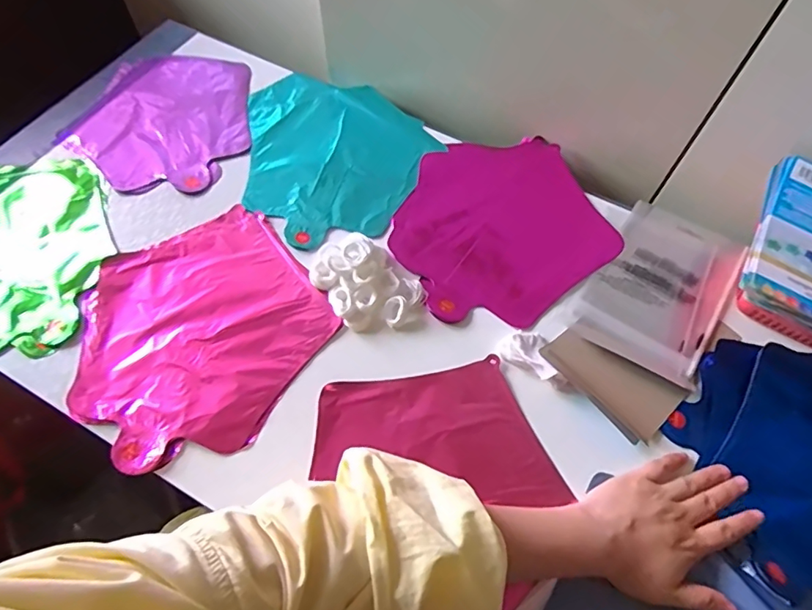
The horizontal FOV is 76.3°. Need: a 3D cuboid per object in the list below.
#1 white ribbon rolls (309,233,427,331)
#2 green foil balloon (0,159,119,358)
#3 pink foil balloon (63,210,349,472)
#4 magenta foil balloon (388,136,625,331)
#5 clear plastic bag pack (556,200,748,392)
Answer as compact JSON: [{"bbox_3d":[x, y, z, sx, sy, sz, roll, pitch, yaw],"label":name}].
[{"bbox_3d":[-0.040,-0.023,0.503,0.107,0.035,0.080,39,66,17],"label":"white ribbon rolls"},{"bbox_3d":[-0.417,-0.053,0.523,0.233,0.032,0.241,11,61,3],"label":"green foil balloon"},{"bbox_3d":[-0.195,0.024,0.489,0.223,0.009,0.224,-32,67,-19],"label":"pink foil balloon"},{"bbox_3d":[0.099,-0.091,0.565,0.225,0.008,0.228,-22,64,-15],"label":"magenta foil balloon"},{"bbox_3d":[0.261,-0.025,0.537,0.132,0.011,0.199,31,64,14],"label":"clear plastic bag pack"}]

